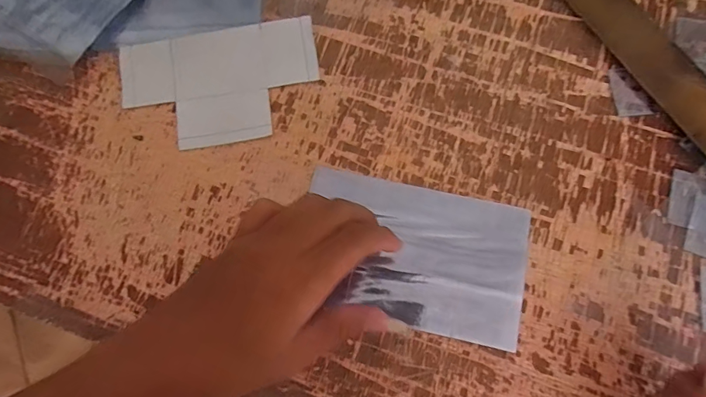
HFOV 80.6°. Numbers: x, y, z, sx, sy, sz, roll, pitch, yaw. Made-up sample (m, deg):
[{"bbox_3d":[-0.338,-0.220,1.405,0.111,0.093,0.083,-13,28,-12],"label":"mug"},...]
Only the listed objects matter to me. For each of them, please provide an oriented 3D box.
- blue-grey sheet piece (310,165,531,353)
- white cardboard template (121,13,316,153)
[{"bbox_3d":[0.045,0.041,0.312,0.164,0.013,0.103,12,77,6],"label":"blue-grey sheet piece"},{"bbox_3d":[-0.112,-0.096,0.357,0.166,0.005,0.101,-10,79,-3],"label":"white cardboard template"}]

